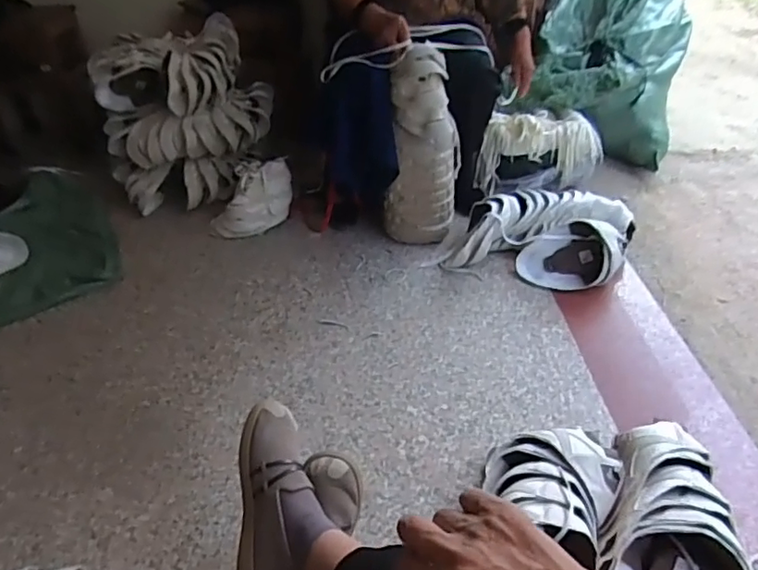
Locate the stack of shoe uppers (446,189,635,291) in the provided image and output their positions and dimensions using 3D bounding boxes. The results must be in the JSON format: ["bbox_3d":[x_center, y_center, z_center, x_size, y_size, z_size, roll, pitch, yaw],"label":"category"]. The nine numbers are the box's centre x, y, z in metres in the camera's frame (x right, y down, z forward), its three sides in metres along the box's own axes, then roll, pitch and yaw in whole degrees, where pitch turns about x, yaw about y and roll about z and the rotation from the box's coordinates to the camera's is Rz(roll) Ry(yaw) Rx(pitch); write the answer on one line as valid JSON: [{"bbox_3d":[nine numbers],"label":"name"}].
[{"bbox_3d":[0.382,-0.122,1.364,0.404,0.118,0.248,8,40,12],"label":"stack of shoe uppers"}]

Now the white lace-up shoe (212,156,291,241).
[{"bbox_3d":[-0.338,-0.230,1.539,0.107,0.140,0.227,30,49,34],"label":"white lace-up shoe"}]

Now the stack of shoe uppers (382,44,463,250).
[{"bbox_3d":[0.103,-0.309,1.379,0.140,0.434,0.149,22,45,27],"label":"stack of shoe uppers"}]

